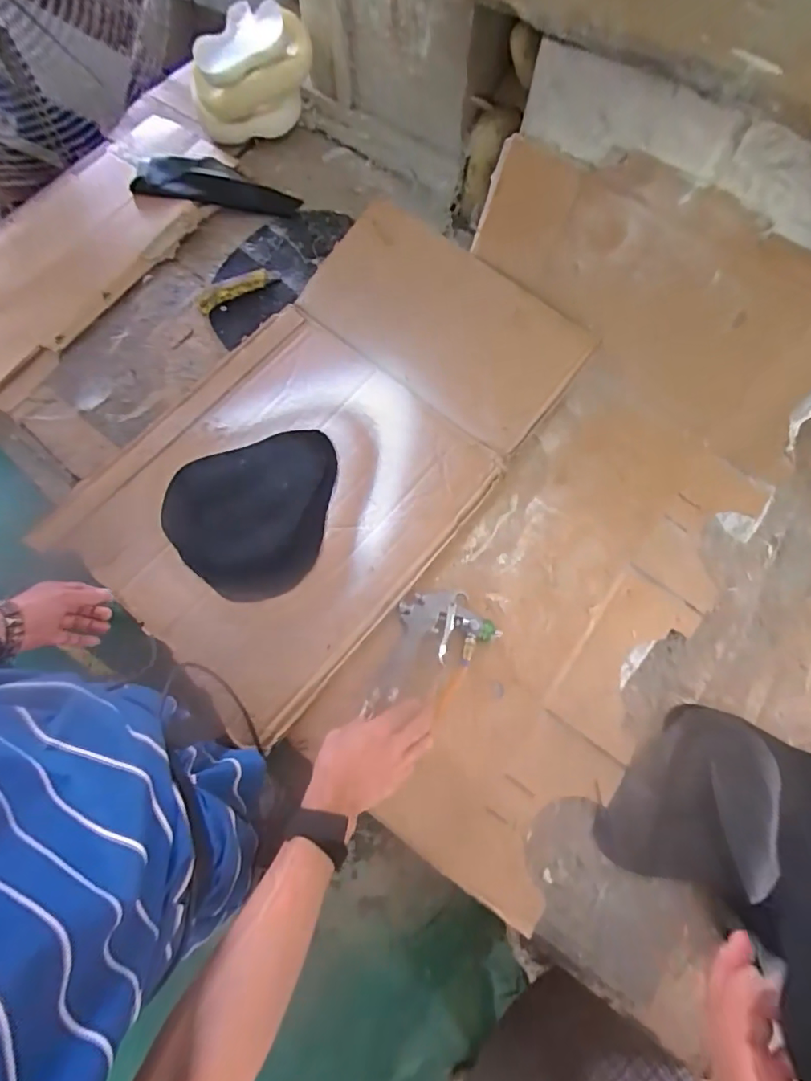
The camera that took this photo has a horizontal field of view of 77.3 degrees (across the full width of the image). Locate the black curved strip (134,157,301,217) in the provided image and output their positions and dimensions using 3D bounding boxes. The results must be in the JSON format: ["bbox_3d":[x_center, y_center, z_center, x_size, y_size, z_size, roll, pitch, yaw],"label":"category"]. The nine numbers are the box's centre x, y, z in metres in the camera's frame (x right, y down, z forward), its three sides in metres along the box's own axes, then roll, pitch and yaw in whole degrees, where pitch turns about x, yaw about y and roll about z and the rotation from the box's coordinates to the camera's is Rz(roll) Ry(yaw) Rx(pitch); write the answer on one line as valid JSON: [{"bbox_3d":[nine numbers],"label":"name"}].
[{"bbox_3d":[-0.338,-0.626,0.898,0.278,0.049,0.080,8,71,1],"label":"black curved strip"}]

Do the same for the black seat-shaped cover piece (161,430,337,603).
[{"bbox_3d":[-0.236,-0.048,0.757,0.234,0.023,0.260,8,71,1],"label":"black seat-shaped cover piece"}]

